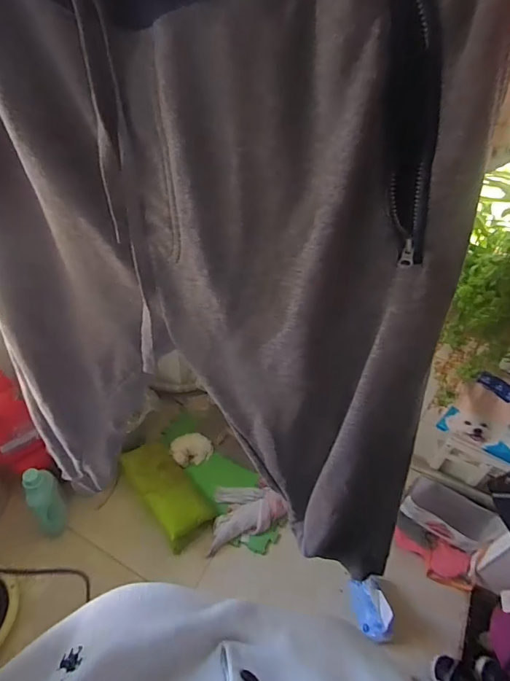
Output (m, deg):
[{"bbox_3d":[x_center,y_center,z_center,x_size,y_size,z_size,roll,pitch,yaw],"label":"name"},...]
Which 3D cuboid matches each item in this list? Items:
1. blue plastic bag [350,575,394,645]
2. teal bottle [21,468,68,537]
[{"bbox_3d":[0.373,0.858,1.354,0.086,0.112,0.164,-1,45,-5],"label":"blue plastic bag"},{"bbox_3d":[-0.683,0.526,1.392,0.089,0.282,0.090,-22,27,-25],"label":"teal bottle"}]

